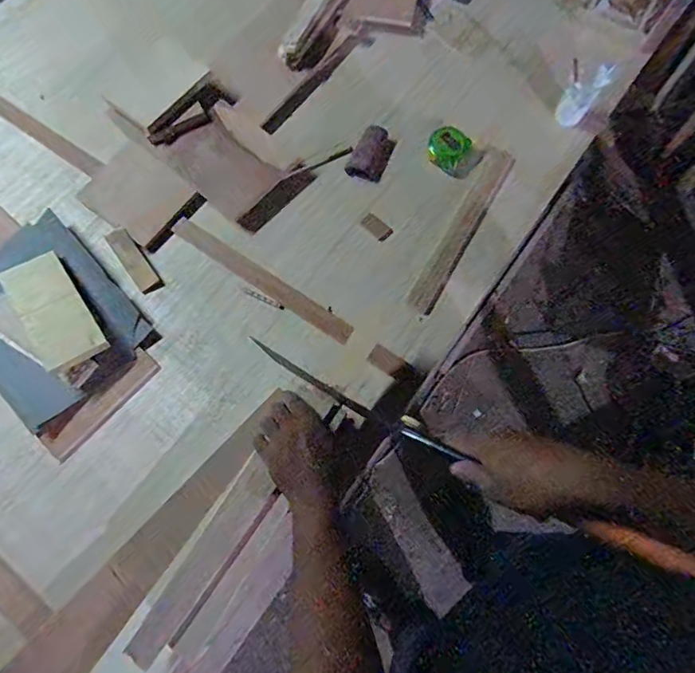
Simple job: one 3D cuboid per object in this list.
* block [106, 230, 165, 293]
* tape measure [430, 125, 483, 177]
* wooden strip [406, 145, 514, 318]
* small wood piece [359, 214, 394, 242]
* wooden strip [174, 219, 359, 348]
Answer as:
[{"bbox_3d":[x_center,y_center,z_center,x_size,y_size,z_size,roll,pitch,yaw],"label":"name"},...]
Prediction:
[{"bbox_3d":[-0.360,-0.128,0.778,0.038,0.015,0.127,-36,74,-10],"label":"block"},{"bbox_3d":[0.191,-0.333,0.834,0.091,0.036,0.075,37,77,13],"label":"tape measure"},{"bbox_3d":[0.199,-0.191,0.797,0.049,0.020,0.340,28,74,11],"label":"wooden strip"},{"bbox_3d":[0.050,-0.191,0.805,0.055,0.008,0.029,43,78,15],"label":"small wood piece"},{"bbox_3d":[-0.146,-0.100,0.773,0.362,0.006,0.034,33,76,12],"label":"wooden strip"}]

